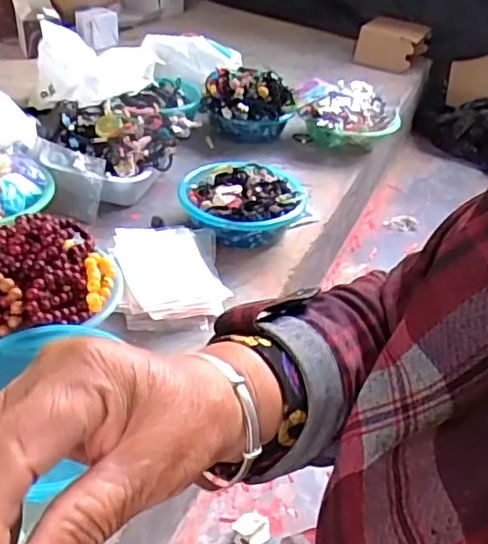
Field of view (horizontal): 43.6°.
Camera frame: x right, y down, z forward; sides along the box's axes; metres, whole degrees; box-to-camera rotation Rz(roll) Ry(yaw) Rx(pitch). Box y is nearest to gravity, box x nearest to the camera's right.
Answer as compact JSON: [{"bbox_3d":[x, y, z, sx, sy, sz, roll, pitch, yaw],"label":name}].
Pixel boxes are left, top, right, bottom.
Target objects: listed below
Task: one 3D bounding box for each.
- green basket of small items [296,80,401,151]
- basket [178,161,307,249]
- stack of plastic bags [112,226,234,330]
[{"bbox_3d":[0.246,-0.363,1.446,0.241,0.116,0.186,11,37,7],"label":"green basket of small items"},{"bbox_3d":[-0.006,-0.124,1.114,0.220,0.082,0.198,4,37,-3],"label":"basket"},{"bbox_3d":[-0.114,0.000,0.962,0.167,0.042,0.217,-4,38,-13],"label":"stack of plastic bags"}]

